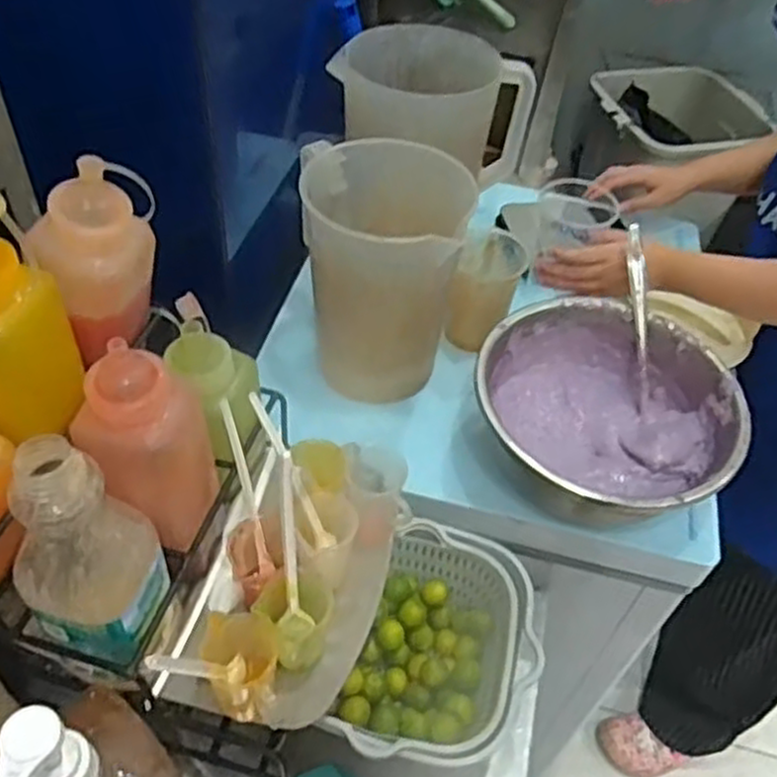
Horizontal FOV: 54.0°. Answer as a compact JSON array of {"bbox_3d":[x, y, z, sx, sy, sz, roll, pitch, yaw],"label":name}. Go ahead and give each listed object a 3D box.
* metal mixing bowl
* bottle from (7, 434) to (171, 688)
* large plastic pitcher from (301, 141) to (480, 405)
[{"bbox_3d":[0.211,0.031,0.808,0.238,0.113,0.240,2,49,-3],"label":"metal mixing bowl"},{"bbox_3d":[-0.199,0.120,0.516,0.068,0.205,0.085,15,50,9],"label":"bottle"},{"bbox_3d":[-0.006,-0.122,0.827,0.159,0.235,0.165,1,49,-4],"label":"large plastic pitcher"}]

